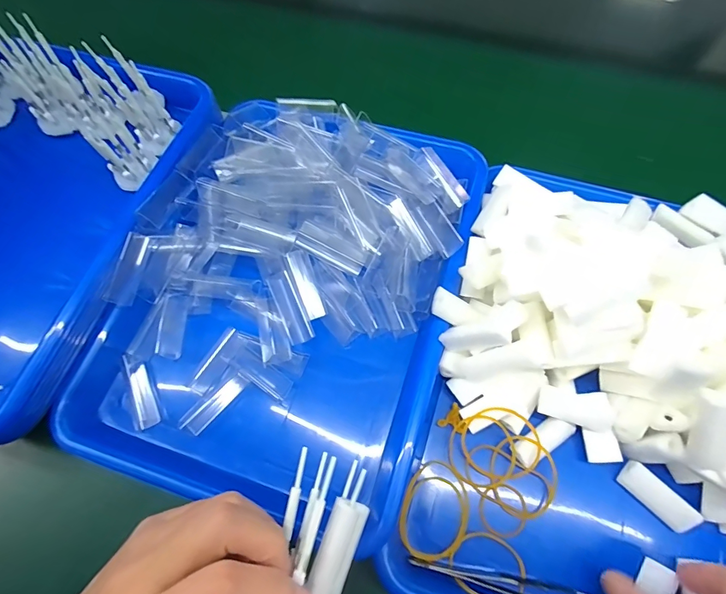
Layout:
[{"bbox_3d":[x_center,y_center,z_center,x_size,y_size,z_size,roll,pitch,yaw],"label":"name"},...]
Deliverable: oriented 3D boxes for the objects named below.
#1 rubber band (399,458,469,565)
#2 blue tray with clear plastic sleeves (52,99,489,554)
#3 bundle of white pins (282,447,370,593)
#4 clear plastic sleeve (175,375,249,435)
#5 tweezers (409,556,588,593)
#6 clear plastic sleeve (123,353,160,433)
[{"bbox_3d":[0.049,0.143,0.277,0.044,0.004,0.059,21,69,10],"label":"rubber band"},{"bbox_3d":[-0.058,-0.012,0.321,0.243,0.053,0.318,17,68,8],"label":"blue tray with clear plastic sleeves"},{"bbox_3d":[-0.022,0.120,0.209,0.041,0.014,0.072,14,68,7],"label":"bundle of white pins"},{"bbox_3d":[-0.111,0.078,0.307,0.016,0.006,0.054,39,73,16],"label":"clear plastic sleeve"},{"bbox_3d":[0.086,0.177,0.258,0.111,0.009,0.013,13,68,7],"label":"tweezers"},{"bbox_3d":[-0.167,0.070,0.309,0.017,0.008,0.056,-22,68,-8],"label":"clear plastic sleeve"}]

